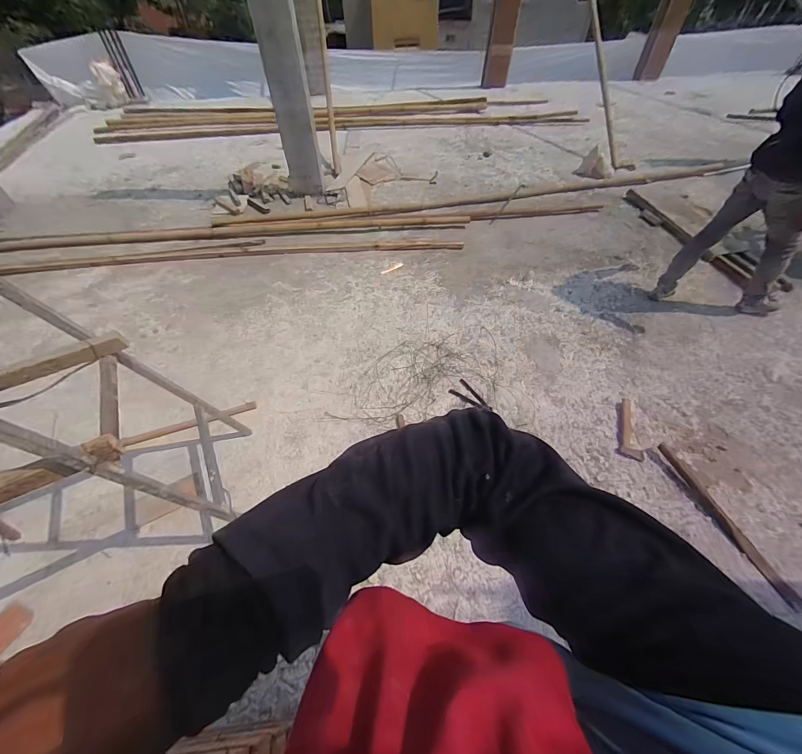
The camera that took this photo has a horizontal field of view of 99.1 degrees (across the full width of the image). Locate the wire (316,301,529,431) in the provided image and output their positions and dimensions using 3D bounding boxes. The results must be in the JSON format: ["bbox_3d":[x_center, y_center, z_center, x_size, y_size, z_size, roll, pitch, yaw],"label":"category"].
[{"bbox_3d":[0.158,-0.019,1.929,1.061,0.065,0.707,2,53,2],"label":"wire"}]

